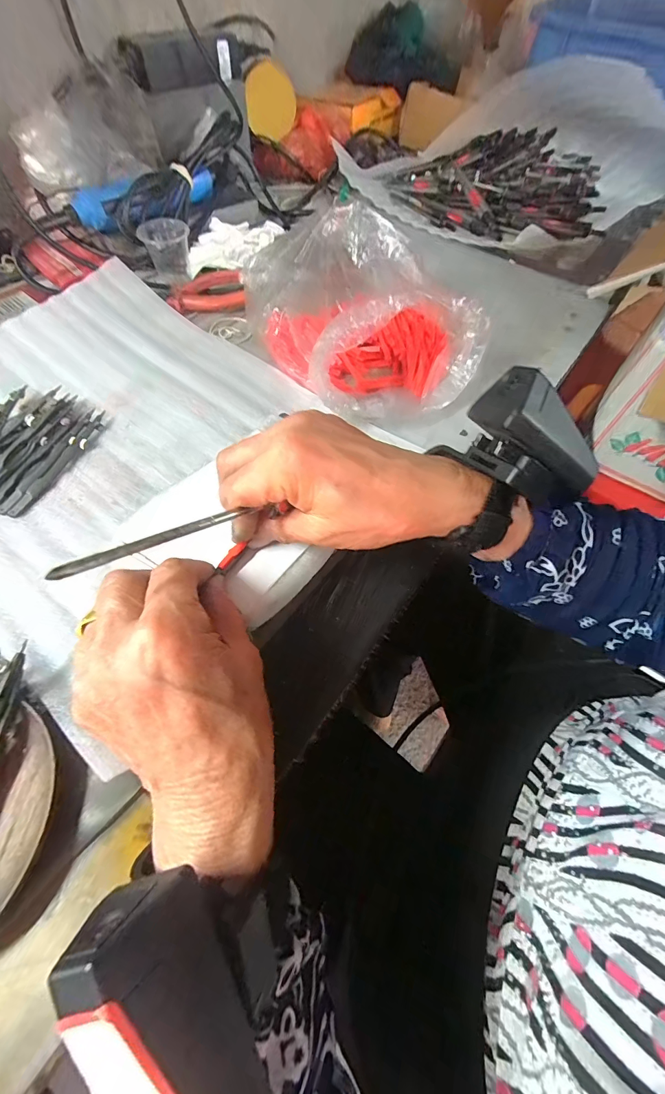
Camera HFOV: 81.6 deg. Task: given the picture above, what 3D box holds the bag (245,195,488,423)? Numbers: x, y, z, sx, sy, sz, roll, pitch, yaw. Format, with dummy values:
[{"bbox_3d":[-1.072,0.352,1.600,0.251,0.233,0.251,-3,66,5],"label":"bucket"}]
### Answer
[{"bbox_3d":[0.025,-0.211,0.344,0.158,0.082,0.201,-22,63,-15],"label":"bag"}]

